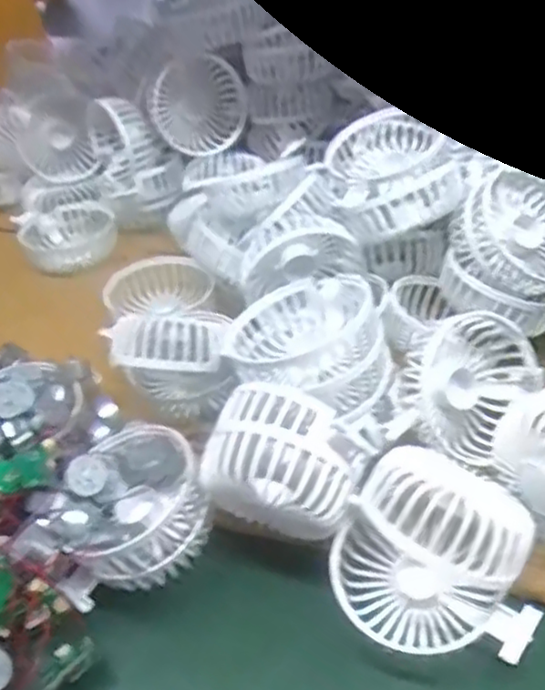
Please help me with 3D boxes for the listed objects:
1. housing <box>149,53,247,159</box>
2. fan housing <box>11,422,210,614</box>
[{"bbox_3d":[-0.065,-0.214,0.654,0.089,0.096,0.027,-18,40,-13],"label":"housing"},{"bbox_3d":[-0.083,0.101,0.407,0.084,0.050,0.102,11,42,21],"label":"fan housing"}]

